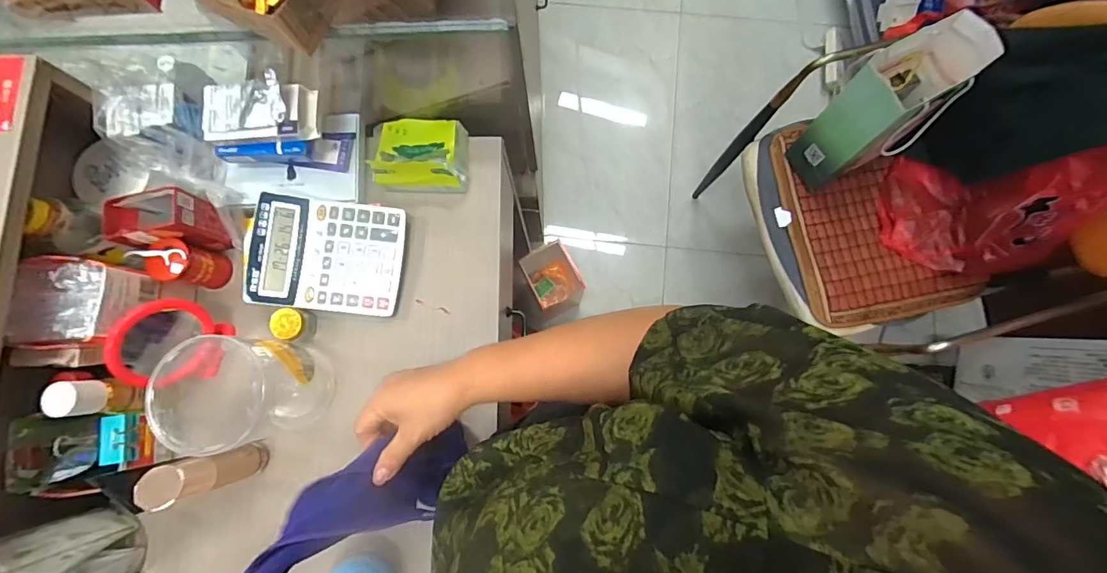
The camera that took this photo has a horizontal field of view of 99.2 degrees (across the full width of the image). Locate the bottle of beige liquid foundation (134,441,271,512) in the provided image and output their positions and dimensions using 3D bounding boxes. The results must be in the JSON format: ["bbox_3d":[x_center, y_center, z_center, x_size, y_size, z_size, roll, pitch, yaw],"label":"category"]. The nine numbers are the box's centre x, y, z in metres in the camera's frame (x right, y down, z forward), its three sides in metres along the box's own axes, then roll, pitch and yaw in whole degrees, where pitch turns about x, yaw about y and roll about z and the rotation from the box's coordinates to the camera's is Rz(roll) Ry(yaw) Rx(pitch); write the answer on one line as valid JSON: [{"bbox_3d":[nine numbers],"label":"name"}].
[{"bbox_3d":[-0.372,0.203,0.513,0.039,0.141,0.042,-18,81,-3],"label":"bottle of beige liquid foundation"}]

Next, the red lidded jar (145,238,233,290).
[{"bbox_3d":[-0.446,-0.025,0.585,0.049,0.091,0.048,0,80,0],"label":"red lidded jar"}]

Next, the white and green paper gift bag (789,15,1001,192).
[{"bbox_3d":[0.604,-0.321,0.866,0.230,0.259,0.147,-30,82,-5],"label":"white and green paper gift bag"}]

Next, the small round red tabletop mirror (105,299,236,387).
[{"bbox_3d":[-0.446,0.068,0.551,0.031,0.125,0.100,9,76,20],"label":"small round red tabletop mirror"}]

